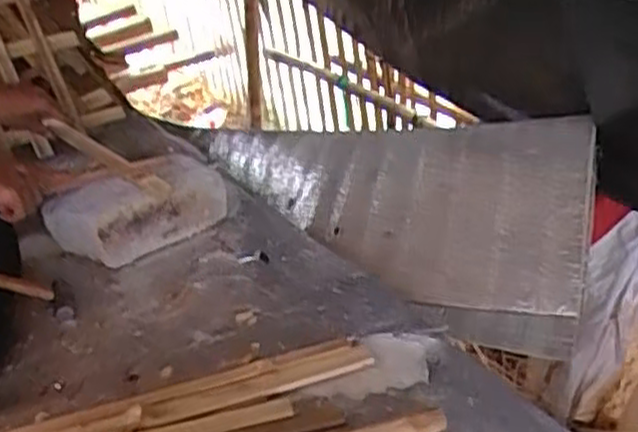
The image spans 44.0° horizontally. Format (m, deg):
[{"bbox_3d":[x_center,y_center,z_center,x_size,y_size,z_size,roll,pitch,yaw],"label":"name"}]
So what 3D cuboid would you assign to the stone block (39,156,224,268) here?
[{"bbox_3d":[-0.260,-0.006,1.159,0.255,0.122,0.108,-18,32,-19],"label":"stone block"}]

